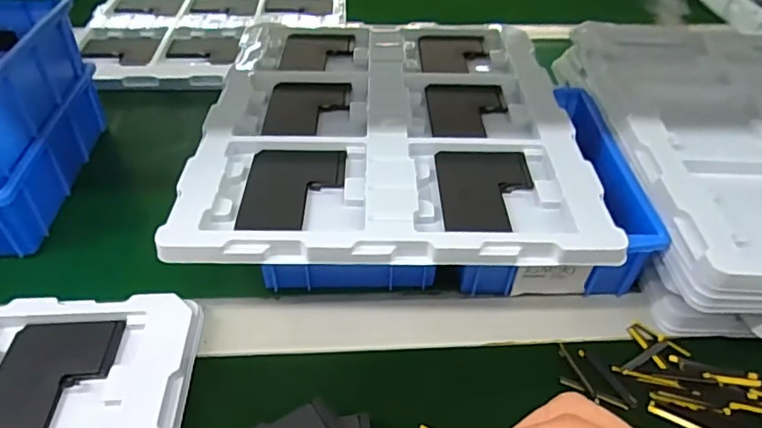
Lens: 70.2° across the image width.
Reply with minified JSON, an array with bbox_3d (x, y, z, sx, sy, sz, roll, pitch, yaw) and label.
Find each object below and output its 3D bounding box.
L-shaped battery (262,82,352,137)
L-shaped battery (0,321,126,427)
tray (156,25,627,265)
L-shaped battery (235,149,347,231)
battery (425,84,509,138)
[{"bbox_3d":[-0.059,-0.090,0.448,0.066,0.005,0.083,1,42,-2],"label":"L-shaped battery"},{"bbox_3d":[-0.194,0.100,0.315,0.065,0.007,0.086,0,43,-3],"label":"L-shaped battery"},{"bbox_3d":[0.007,-0.083,0.437,0.274,0.013,0.317,2,42,-2],"label":"tray"},{"bbox_3d":[-0.058,-0.018,0.366,0.065,0.004,0.086,2,42,-1],"label":"L-shaped battery"},{"bbox_3d":[0.072,-0.087,0.447,0.066,0.004,0.082,1,42,-2],"label":"battery"}]

